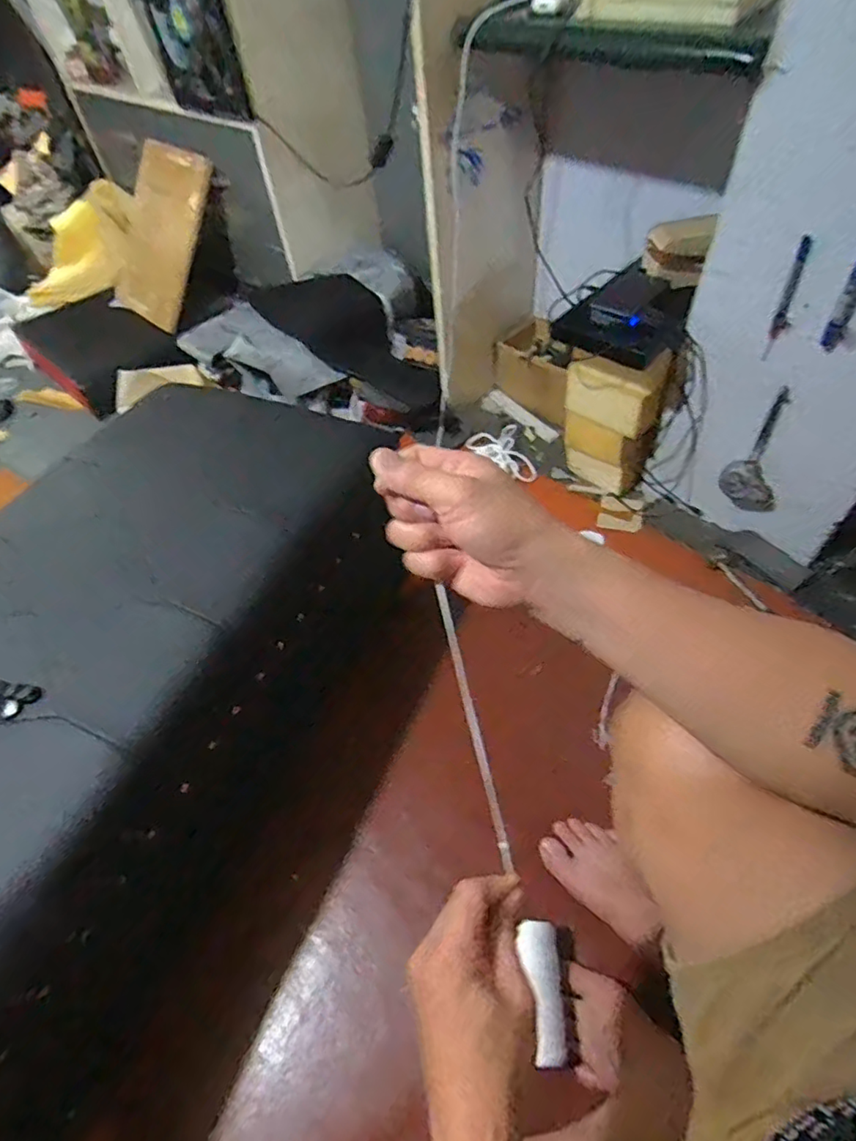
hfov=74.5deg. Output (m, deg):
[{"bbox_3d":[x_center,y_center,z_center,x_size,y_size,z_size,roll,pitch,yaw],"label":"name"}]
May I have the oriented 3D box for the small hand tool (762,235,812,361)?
[{"bbox_3d":[0.484,-0.360,0.759,0.019,0.196,0.019,32,82,26],"label":"small hand tool"}]

